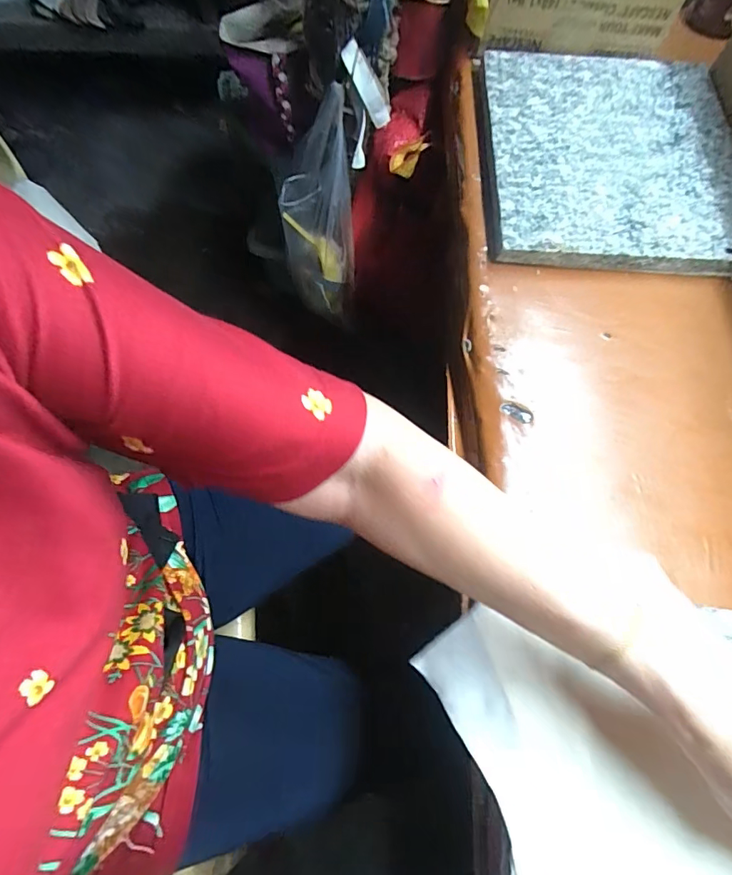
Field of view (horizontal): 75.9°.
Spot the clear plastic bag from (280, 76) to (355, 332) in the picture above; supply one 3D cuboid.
[{"bbox_3d":[-0.078,-0.325,0.770,0.113,0.343,0.093,-6,68,-4],"label":"clear plastic bag"}]

